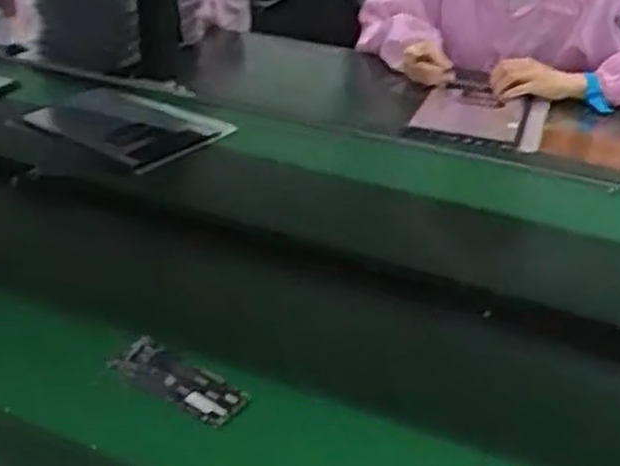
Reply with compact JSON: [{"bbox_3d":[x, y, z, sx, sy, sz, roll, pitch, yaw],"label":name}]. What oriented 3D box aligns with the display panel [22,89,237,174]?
[{"bbox_3d":[-0.256,-0.148,1.098,0.267,0.020,0.186,22,36,30],"label":"display panel"}]

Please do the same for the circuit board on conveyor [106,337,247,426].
[{"bbox_3d":[-0.106,0.119,0.643,0.124,0.011,0.043,20,35,28],"label":"circuit board on conveyor"}]

